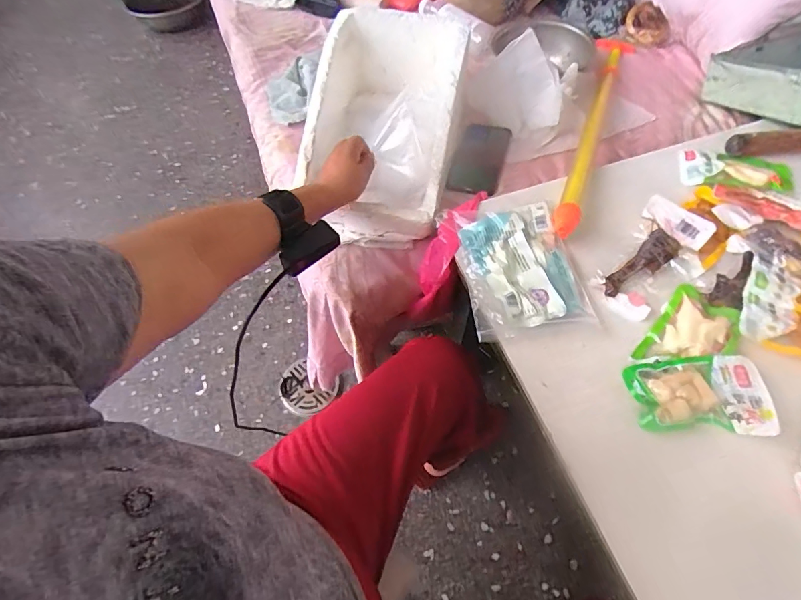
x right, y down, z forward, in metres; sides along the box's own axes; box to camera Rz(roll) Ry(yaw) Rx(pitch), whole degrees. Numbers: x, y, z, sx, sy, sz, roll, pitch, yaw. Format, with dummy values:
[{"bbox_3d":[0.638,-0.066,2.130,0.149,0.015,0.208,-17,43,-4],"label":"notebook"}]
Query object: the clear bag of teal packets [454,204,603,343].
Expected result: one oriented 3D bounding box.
[{"bbox_3d":[0.141,-0.039,0.514,0.133,0.021,0.172,-11,60,-5],"label":"clear bag of teal packets"}]

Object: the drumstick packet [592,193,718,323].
[{"bbox_3d":[0.311,-0.051,0.511,0.091,0.023,0.169,35,66,20],"label":"drumstick packet"}]

